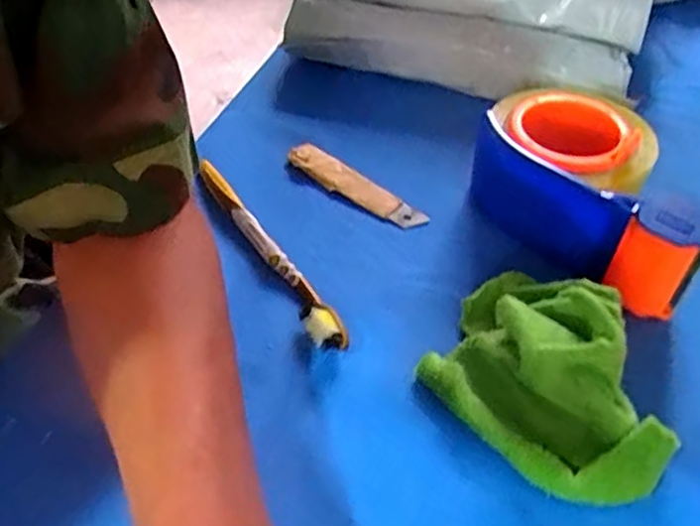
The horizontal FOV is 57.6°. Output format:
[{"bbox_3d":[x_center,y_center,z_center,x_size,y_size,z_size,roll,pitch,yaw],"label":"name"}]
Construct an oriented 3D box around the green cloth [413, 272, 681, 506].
[{"bbox_3d":[0.099,0.051,0.311,0.089,0.048,0.123,-35,57,-27],"label":"green cloth"}]

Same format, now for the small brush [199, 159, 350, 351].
[{"bbox_3d":[-0.050,-0.008,0.388,0.019,0.021,0.168,-25,50,-19],"label":"small brush"}]

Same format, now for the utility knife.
[{"bbox_3d":[0.003,-0.054,0.433,0.109,0.012,0.023,30,55,28],"label":"utility knife"}]

